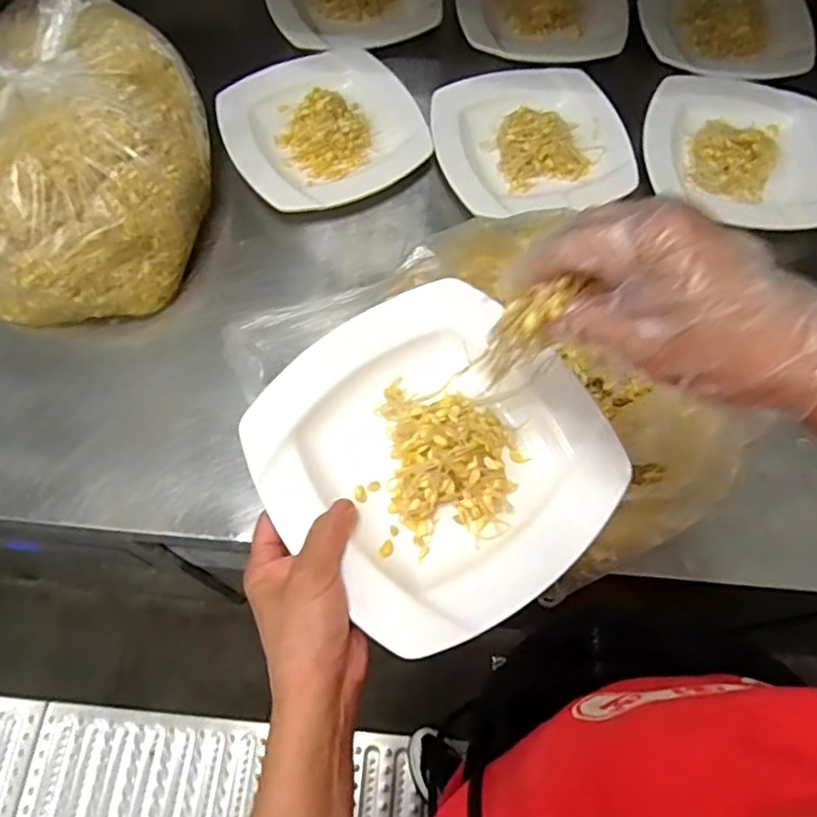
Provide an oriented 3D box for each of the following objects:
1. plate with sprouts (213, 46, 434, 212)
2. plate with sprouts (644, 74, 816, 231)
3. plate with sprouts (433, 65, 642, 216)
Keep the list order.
[{"bbox_3d":[-0.095,-0.303,0.690,0.201,0.048,0.191,-28,70,-14],"label":"plate with sprouts"},{"bbox_3d":[0.358,-0.280,0.698,0.205,0.036,0.193,12,66,2],"label":"plate with sprouts"},{"bbox_3d":[0.130,-0.289,0.689,0.201,0.036,0.190,-15,68,-9],"label":"plate with sprouts"}]

